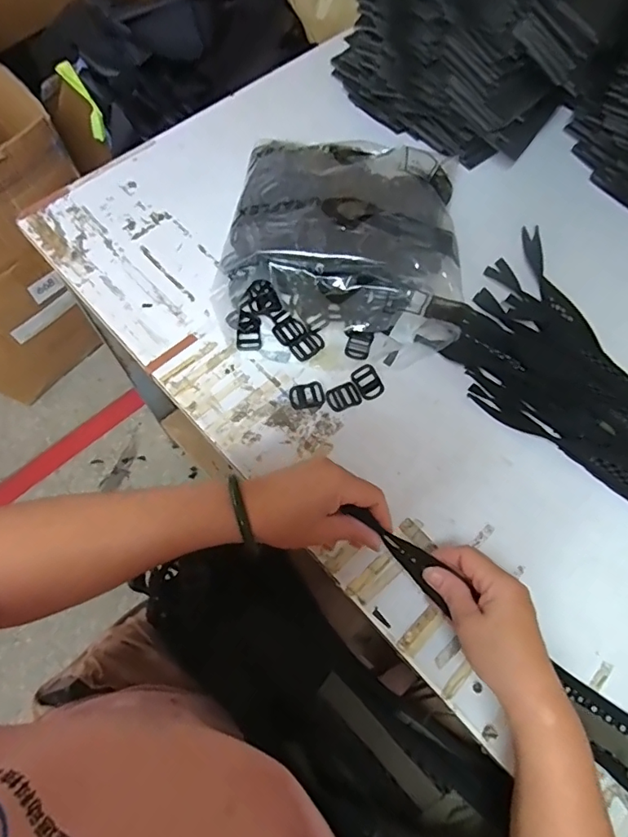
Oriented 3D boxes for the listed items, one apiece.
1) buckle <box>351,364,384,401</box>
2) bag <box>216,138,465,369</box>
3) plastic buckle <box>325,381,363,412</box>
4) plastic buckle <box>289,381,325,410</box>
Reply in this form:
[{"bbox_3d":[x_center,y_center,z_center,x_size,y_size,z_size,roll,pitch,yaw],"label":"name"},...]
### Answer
[{"bbox_3d":[0.058,-0.039,0.538,0.028,0.004,0.036,-32,73,-13],"label":"buckle"},{"bbox_3d":[0.031,-0.193,0.561,0.261,0.069,0.266,5,69,0],"label":"bag"},{"bbox_3d":[0.031,-0.022,0.531,0.036,0.004,0.027,-23,72,-10],"label":"plastic buckle"},{"bbox_3d":[-0.007,-0.024,0.533,0.037,0.004,0.028,-13,70,-7],"label":"plastic buckle"}]

